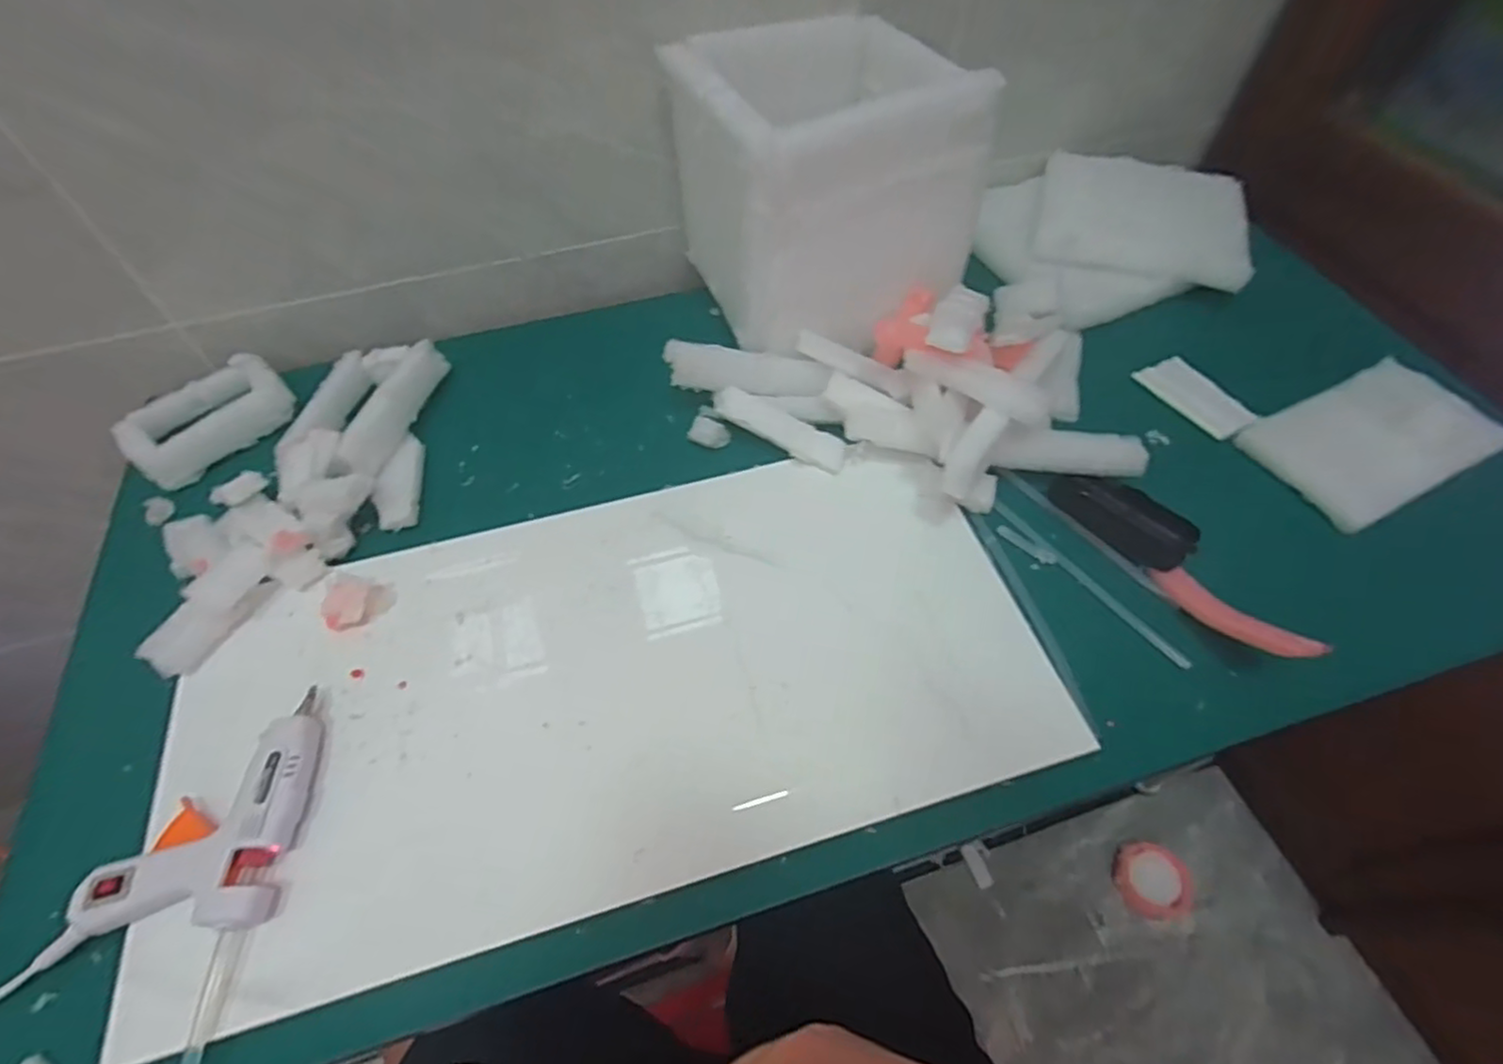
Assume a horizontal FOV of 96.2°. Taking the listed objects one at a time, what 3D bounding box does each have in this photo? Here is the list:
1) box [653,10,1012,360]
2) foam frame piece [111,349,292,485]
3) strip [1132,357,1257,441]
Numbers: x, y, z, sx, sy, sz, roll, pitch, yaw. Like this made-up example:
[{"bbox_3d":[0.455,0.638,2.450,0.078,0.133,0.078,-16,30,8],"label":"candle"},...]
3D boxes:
[{"bbox_3d":[0.065,-0.316,0.614,0.227,0.189,0.219,-18,57,-11],"label":"box"},{"bbox_3d":[-0.501,-0.107,0.621,0.087,0.035,0.133,34,63,22],"label":"foam frame piece"},{"bbox_3d":[0.419,-0.129,0.633,0.056,0.006,0.100,-21,57,-13],"label":"strip"}]

